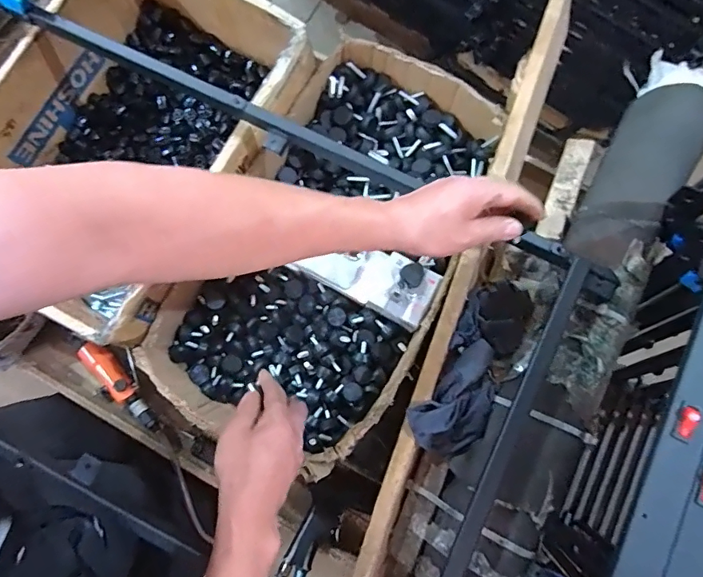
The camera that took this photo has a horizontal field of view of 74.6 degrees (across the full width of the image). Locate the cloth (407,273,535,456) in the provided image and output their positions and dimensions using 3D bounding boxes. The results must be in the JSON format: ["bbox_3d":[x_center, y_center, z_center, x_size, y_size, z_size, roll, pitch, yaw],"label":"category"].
[{"bbox_3d":[0.152,0.092,0.568,0.088,0.049,0.236,31,80,4],"label":"cloth"}]

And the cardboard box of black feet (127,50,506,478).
[{"bbox_3d":[-0.018,-0.059,0.686,0.327,0.103,0.597,31,80,4],"label":"cardboard box of black feet"}]

